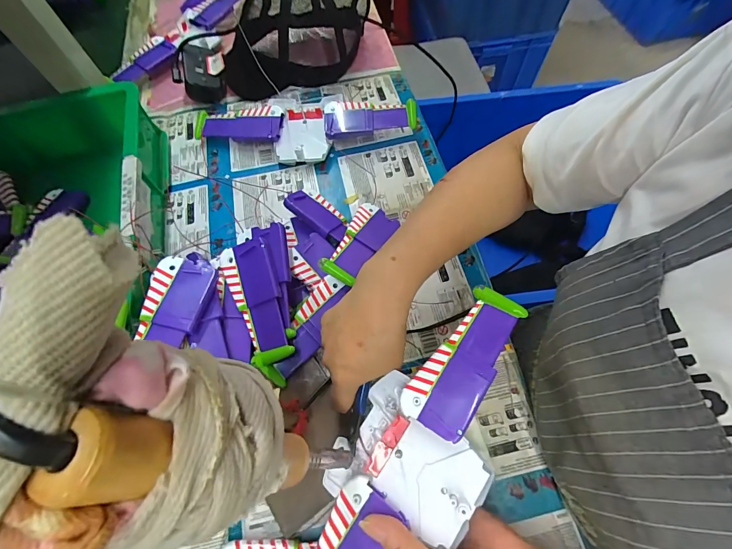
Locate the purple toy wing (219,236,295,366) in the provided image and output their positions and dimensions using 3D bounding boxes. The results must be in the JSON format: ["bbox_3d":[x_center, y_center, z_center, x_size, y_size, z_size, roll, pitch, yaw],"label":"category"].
[{"bbox_3d":[-0.104,0.025,0.334,0.052,0.016,0.117,-18,80,-7],"label":"purple toy wing"}]

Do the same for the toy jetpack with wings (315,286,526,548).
[{"bbox_3d":[0.035,0.144,0.270,0.099,0.034,0.289,32,80,14],"label":"toy jetpack with wings"}]

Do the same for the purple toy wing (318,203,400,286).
[{"bbox_3d":[-0.005,-0.037,0.376,0.046,0.011,0.113,24,50,11],"label":"purple toy wing"}]

